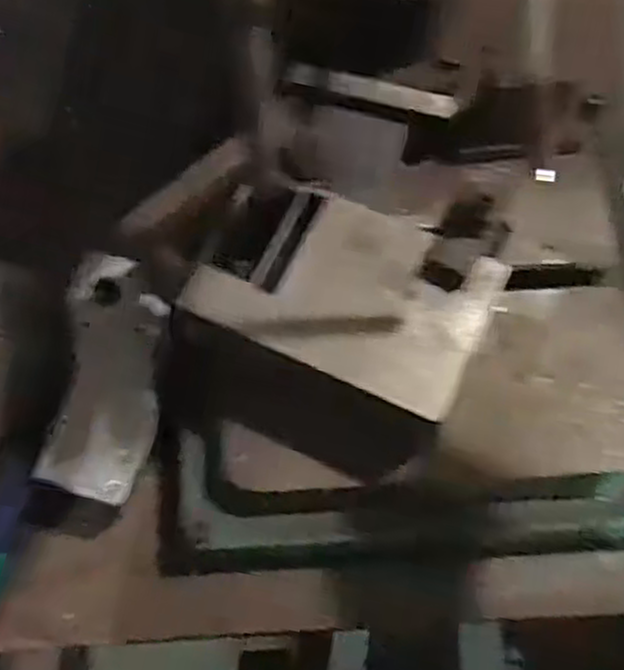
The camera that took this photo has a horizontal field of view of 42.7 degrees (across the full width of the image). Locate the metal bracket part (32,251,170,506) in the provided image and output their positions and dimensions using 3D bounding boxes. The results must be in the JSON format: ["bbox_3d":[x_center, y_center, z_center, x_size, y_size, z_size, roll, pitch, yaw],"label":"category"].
[{"bbox_3d":[-0.149,0.029,0.587,0.072,0.028,0.179,6,71,3],"label":"metal bracket part"}]

